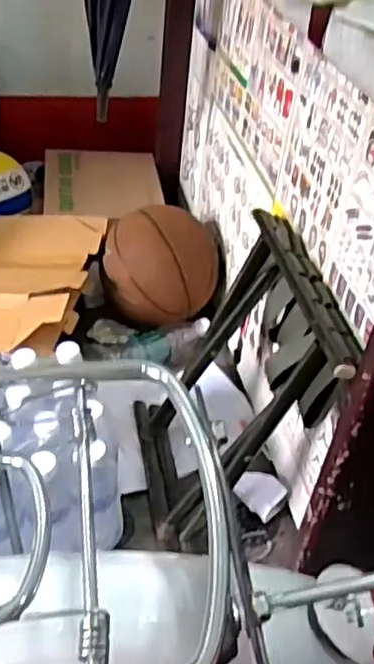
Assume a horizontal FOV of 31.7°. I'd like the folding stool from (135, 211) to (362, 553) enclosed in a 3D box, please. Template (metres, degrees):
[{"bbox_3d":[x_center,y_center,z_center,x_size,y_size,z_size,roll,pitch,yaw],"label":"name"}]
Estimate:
[{"bbox_3d":[0.056,0.089,0.933,0.200,0.409,0.326,-4,42,-12],"label":"folding stool"}]

